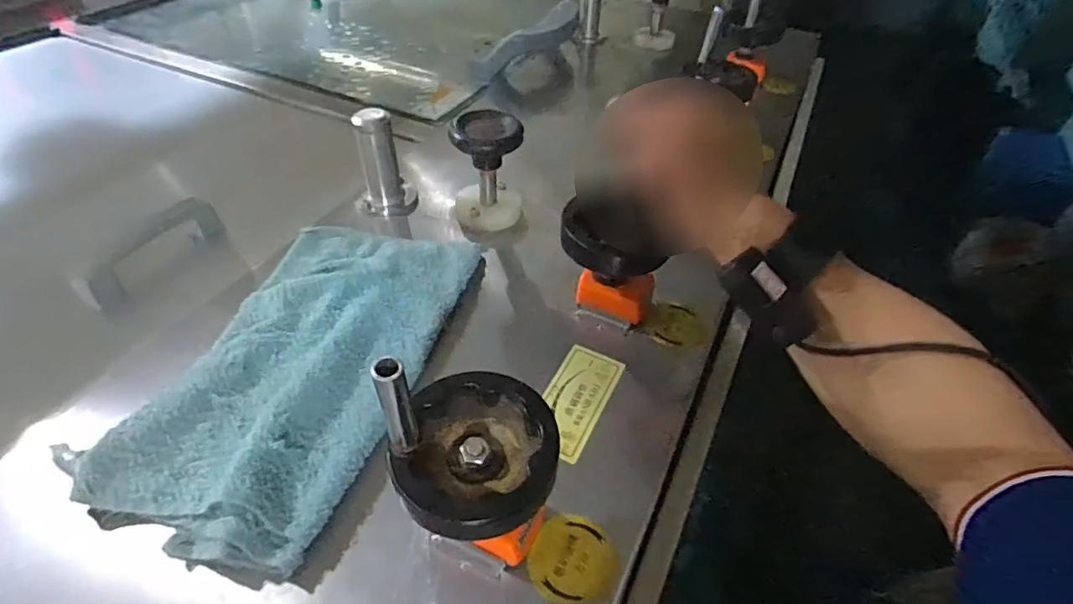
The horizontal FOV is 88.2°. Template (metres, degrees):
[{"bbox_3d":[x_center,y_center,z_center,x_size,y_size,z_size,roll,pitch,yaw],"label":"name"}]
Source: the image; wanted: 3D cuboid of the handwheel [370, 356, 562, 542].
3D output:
[{"bbox_3d":[-0.034,0.064,0.302,0.092,0.085,0.094,-6,46,-8],"label":"handwheel"}]

